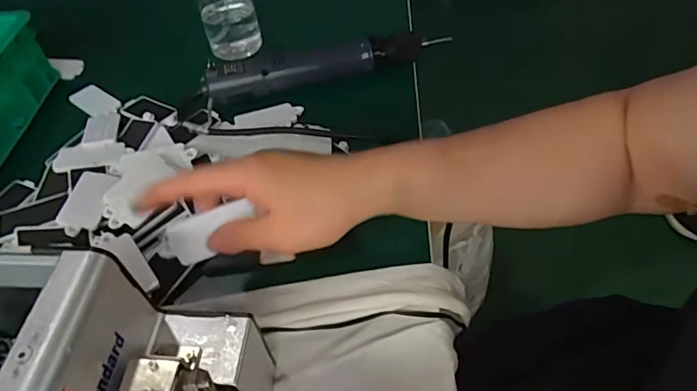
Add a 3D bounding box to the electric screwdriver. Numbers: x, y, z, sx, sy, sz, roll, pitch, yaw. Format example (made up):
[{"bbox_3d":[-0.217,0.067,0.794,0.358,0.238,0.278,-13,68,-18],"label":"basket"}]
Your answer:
[{"bbox_3d":[-0.023,-0.140,0.526,0.251,0.036,0.034,-13,51,-6],"label":"electric screwdriver"}]

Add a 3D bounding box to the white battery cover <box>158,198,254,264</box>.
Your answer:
[{"bbox_3d":[-0.097,0.026,0.338,0.069,0.004,0.030,-20,94,7],"label":"white battery cover"}]

